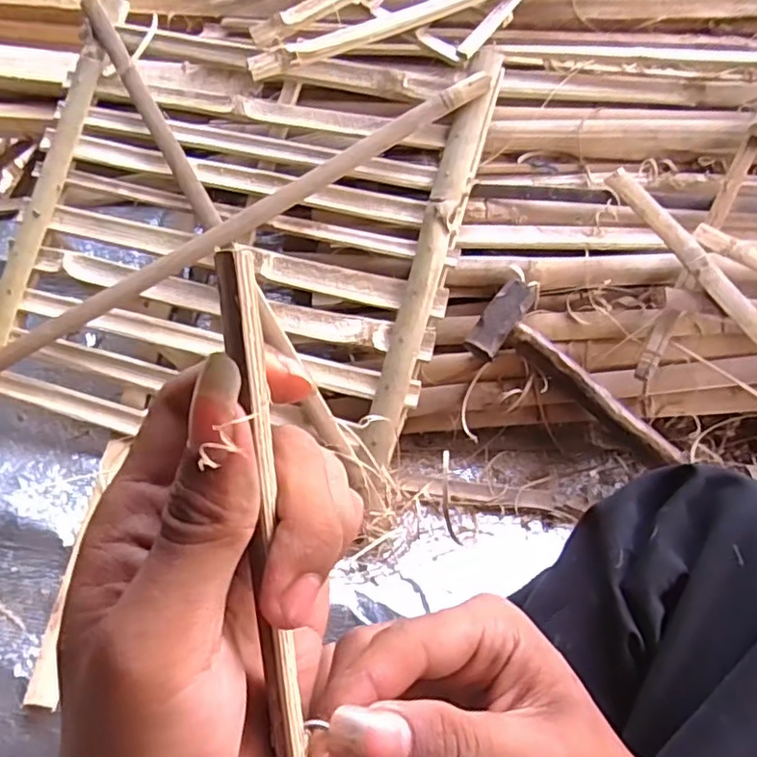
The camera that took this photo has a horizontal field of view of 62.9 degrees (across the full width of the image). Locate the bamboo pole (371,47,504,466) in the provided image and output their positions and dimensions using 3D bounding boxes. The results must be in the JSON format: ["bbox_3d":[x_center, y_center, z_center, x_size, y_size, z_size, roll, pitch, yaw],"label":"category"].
[{"bbox_3d":[0.056,-0.126,0.628,0.037,0.030,0.419,15,85,11],"label":"bamboo pole"}]

